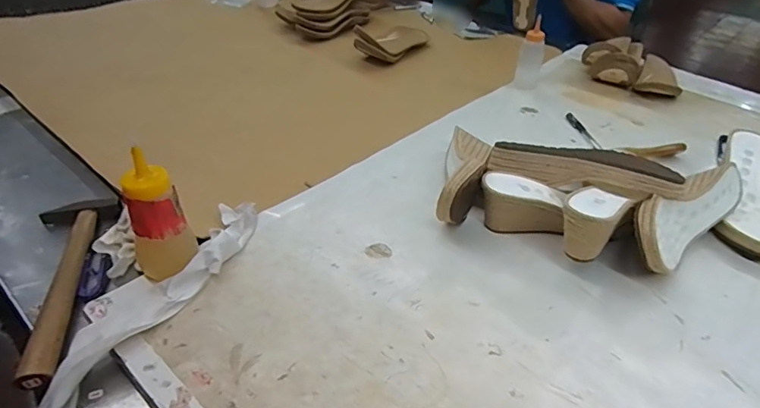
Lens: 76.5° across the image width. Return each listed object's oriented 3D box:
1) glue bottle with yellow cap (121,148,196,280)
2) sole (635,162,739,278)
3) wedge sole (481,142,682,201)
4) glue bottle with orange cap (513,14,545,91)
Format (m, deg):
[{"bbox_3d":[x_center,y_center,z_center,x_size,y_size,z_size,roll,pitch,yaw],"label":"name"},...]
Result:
[{"bbox_3d":[-0.238,0.016,0.517,0.063,0.132,0.055,-15,42,-23],"label":"glue bottle with yellow cap"},{"bbox_3d":[0.371,0.018,0.593,0.244,0.086,0.060,-25,47,-32],"label":"sole"},{"bbox_3d":[0.255,-0.047,0.615,0.224,0.060,0.059,22,43,24],"label":"wedge sole"},{"bbox_3d":[0.316,-0.313,0.995,0.049,0.138,0.041,18,40,16],"label":"glue bottle with orange cap"}]

